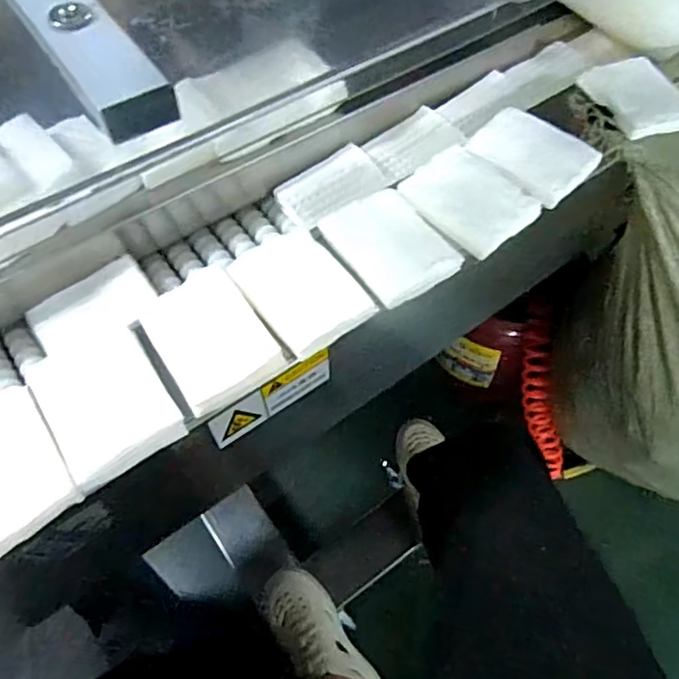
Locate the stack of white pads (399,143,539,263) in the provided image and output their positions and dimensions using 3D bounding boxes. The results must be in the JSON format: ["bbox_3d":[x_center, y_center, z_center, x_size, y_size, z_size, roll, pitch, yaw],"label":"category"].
[{"bbox_3d":[0.110,-0.125,0.504,0.081,0.014,0.108,-35,65,-19],"label":"stack of white pads"}]

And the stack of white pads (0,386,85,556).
[{"bbox_3d":[-0.213,0.079,0.369,0.067,0.014,0.099,-32,64,-18],"label":"stack of white pads"}]

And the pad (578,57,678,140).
[{"bbox_3d":[0.280,-0.230,0.553,0.076,0.020,0.098,-13,60,-8],"label":"pad"}]

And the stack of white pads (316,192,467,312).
[{"bbox_3d":[0.041,-0.077,0.475,0.073,0.010,0.101,-30,64,-17],"label":"stack of white pads"}]

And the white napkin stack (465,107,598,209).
[{"bbox_3d":[0.168,-0.167,0.518,0.100,0.011,0.074,40,67,21],"label":"white napkin stack"}]

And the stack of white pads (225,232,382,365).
[{"bbox_3d":[-0.030,-0.040,0.448,0.075,0.007,0.104,-32,64,-18],"label":"stack of white pads"}]

